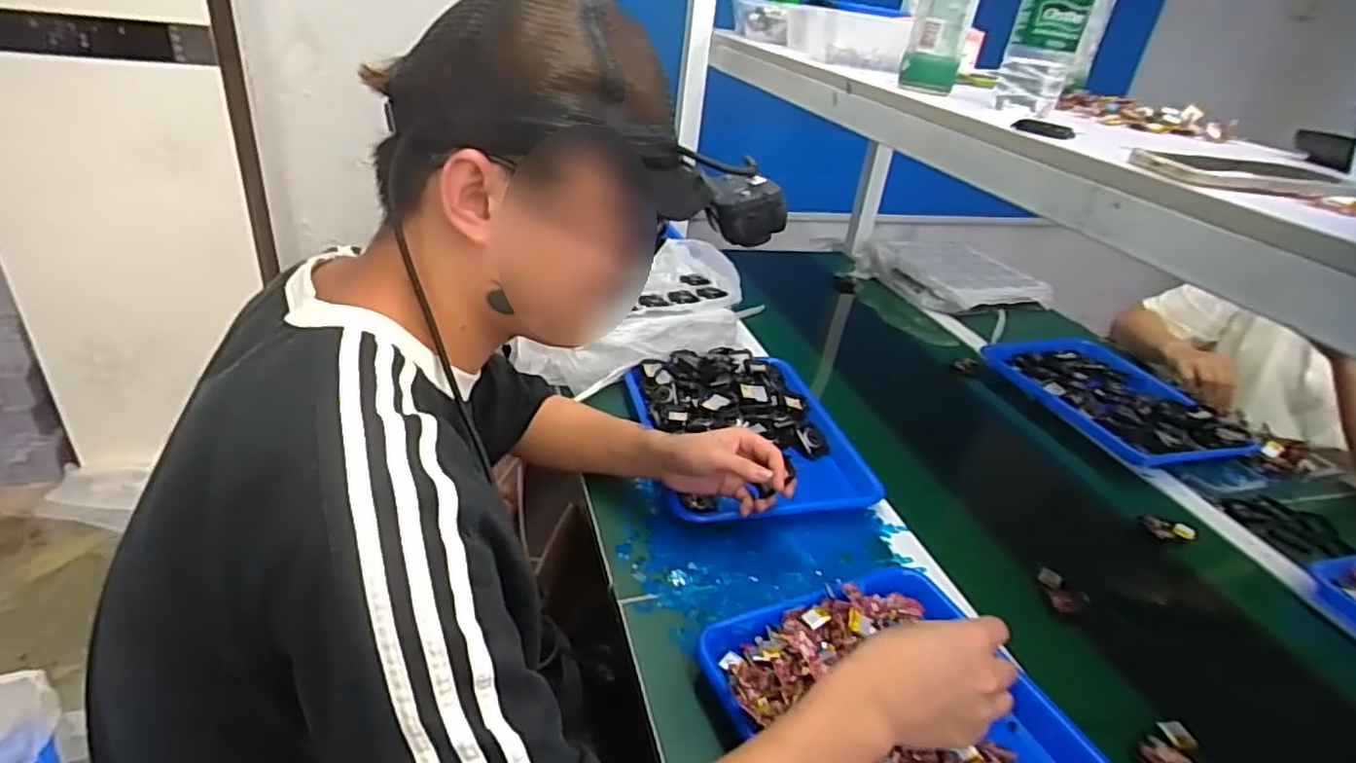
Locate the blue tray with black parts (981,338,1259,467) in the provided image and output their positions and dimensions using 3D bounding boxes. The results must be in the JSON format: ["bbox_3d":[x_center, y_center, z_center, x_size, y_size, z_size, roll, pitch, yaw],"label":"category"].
[{"bbox_3d":[0.600,0.013,0.968,0.210,0.031,0.316,-5,32,-19],"label":"blue tray with black parts"}]

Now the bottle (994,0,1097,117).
[{"bbox_3d":[0.356,-0.360,0.648,0.067,0.207,0.059,19,32,20],"label":"bottle"}]

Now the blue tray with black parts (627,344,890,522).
[{"bbox_3d":[0.077,0.057,0.880,0.245,0.050,0.314,-3,31,-16],"label":"blue tray with black parts"}]

